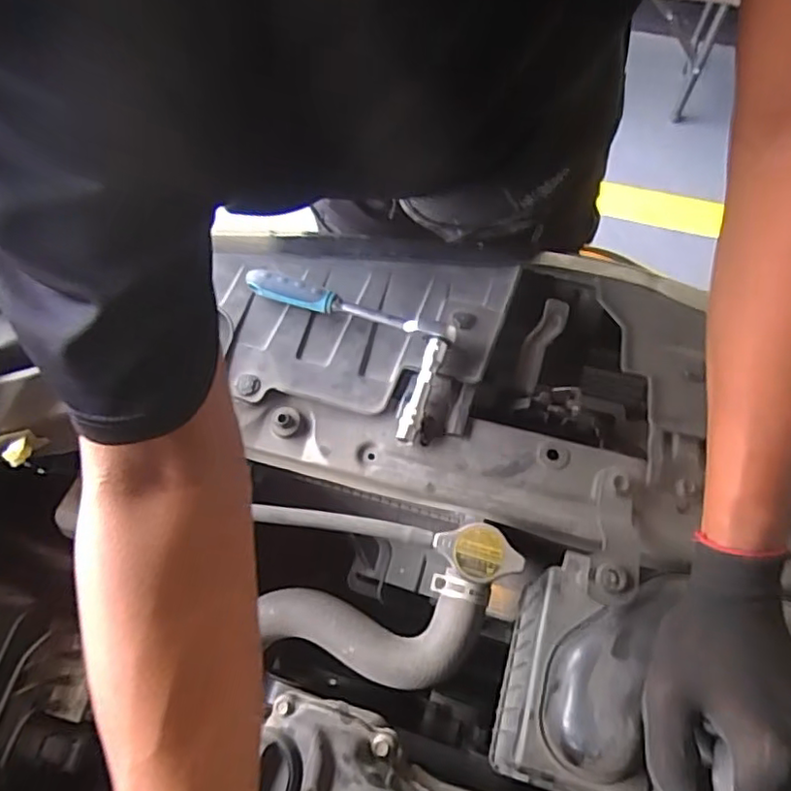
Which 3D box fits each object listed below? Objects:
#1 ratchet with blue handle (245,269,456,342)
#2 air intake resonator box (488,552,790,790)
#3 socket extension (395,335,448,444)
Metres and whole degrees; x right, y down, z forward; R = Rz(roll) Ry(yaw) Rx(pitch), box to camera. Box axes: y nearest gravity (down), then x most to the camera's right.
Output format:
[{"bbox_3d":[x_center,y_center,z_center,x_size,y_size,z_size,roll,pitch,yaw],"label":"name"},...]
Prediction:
[{"bbox_3d":[-0.038,-0.075,0.541,0.182,0.038,0.024,13,69,8],"label":"ratchet with blue handle"},{"bbox_3d":[0.229,0.192,0.400,0.308,0.081,0.138,3,68,10],"label":"air intake resonator box"},{"bbox_3d":[0.021,-0.003,0.506,0.017,0.015,0.093,17,70,10],"label":"socket extension"}]

